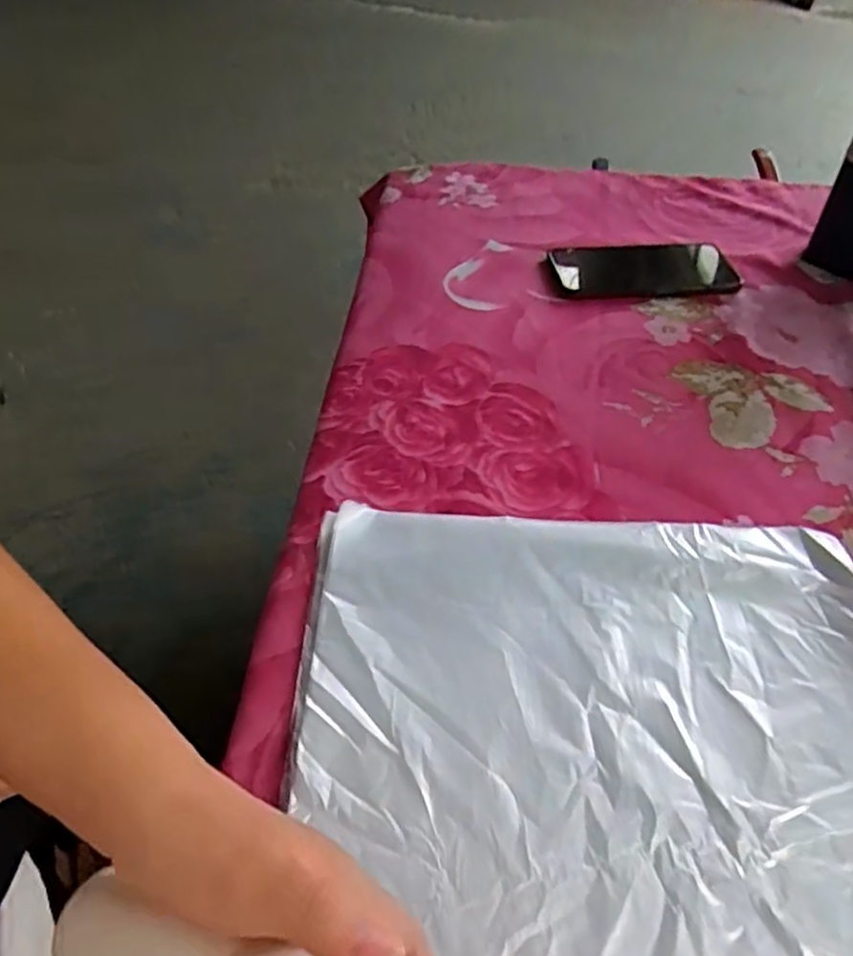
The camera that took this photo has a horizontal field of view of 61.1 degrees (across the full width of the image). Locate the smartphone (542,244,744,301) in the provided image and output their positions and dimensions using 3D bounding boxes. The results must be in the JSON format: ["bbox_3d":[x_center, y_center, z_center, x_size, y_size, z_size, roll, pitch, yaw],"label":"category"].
[{"bbox_3d":[0.197,-0.189,0.659,0.173,0.012,0.084,-6,47,-6],"label":"smartphone"}]

